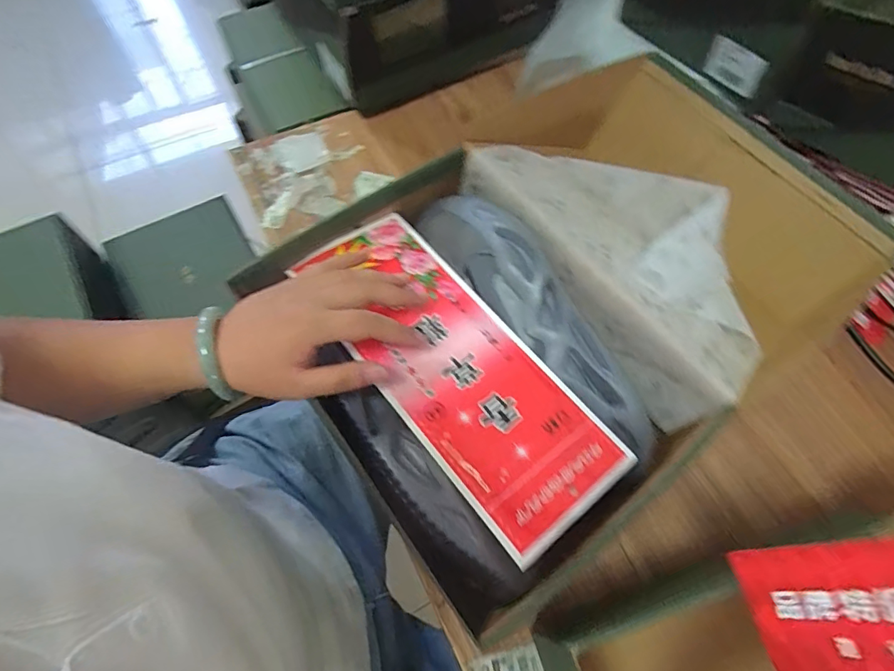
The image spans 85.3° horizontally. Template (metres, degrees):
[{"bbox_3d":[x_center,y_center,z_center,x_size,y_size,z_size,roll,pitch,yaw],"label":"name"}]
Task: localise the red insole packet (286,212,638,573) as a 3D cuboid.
[{"bbox_3d":[0.000,0.015,0.382,0.114,0.008,0.298,-31,65,-25],"label":"red insole packet"}]

